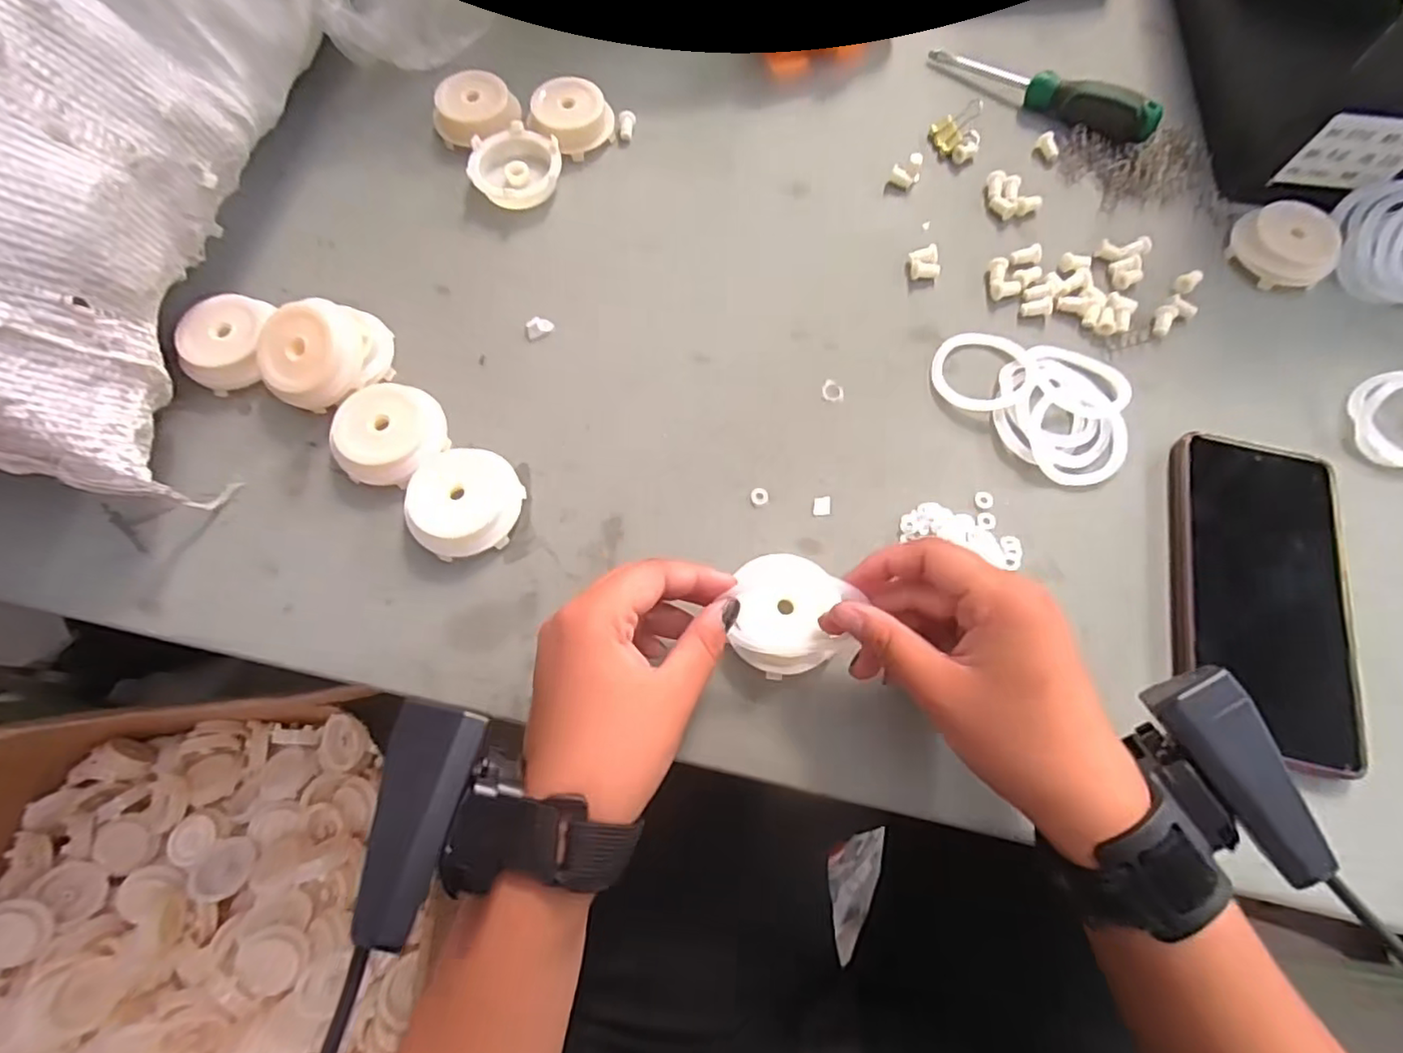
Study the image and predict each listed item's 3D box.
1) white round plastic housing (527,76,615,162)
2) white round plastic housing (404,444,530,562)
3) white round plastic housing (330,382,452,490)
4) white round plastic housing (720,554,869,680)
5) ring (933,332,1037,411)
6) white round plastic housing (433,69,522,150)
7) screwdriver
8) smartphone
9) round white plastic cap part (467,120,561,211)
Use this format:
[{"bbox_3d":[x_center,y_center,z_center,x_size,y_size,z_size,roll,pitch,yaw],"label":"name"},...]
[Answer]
[{"bbox_3d":[-0.087,-0.274,0.422,0.049,0.026,0.043,-39,74,-13],"label":"white round plastic housing"},{"bbox_3d":[-0.122,-0.012,0.327,0.052,0.021,0.056,15,70,6],"label":"white round plastic housing"},{"bbox_3d":[-0.166,-0.050,0.339,0.056,0.023,0.054,0,69,0],"label":"white round plastic housing"},{"bbox_3d":[0.042,0.043,0.305,0.058,0.019,0.056,0,69,0],"label":"white round plastic housing"},{"bbox_3d":[0.164,-0.091,0.364,0.054,0.012,0.050,0,69,0],"label":"ring"},{"bbox_3d":[-0.153,-0.281,0.422,0.055,0.021,0.042,-34,73,-12],"label":"white round plastic housing"},{"bbox_3d":[0.236,-0.307,0.435,0.158,0.026,0.024,38,74,13],"label":"screwdriver"},{"bbox_3d":[0.285,0.032,0.319,0.083,0.012,0.164,13,70,5],"label":"smartphone"},{"bbox_3d":[-0.121,-0.236,0.413,0.057,0.019,0.052,0,69,0],"label":"round white plastic cap part"}]

